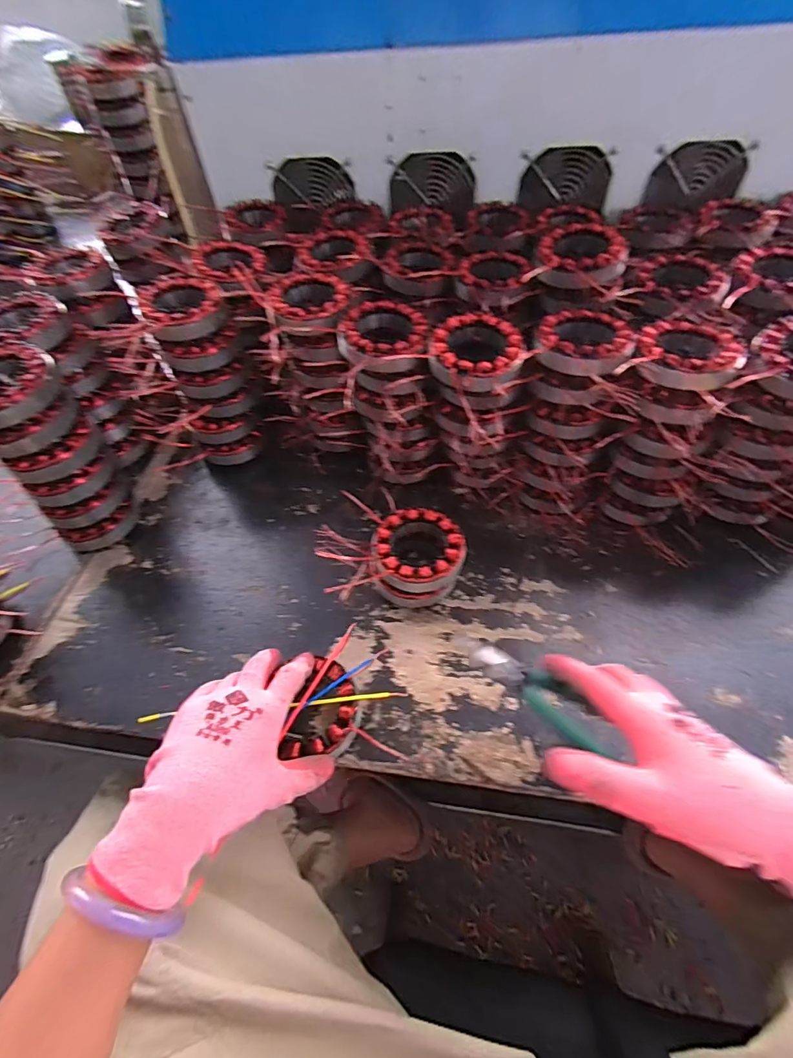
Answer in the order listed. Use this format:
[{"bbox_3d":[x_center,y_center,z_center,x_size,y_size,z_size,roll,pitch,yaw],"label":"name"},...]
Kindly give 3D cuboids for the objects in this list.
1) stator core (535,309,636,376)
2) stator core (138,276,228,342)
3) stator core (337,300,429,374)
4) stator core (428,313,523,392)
[{"bbox_3d":[0.174,-0.176,0.420,0.083,0.020,0.086,9,56,9],"label":"stator core"},{"bbox_3d":[-0.227,-0.236,0.478,0.078,0.028,0.077,-2,55,2],"label":"stator core"},{"bbox_3d":[-0.013,-0.188,0.441,0.084,0.024,0.093,-1,55,3],"label":"stator core"},{"bbox_3d":[0.075,-0.168,0.427,0.084,0.023,0.086,5,55,7],"label":"stator core"}]

